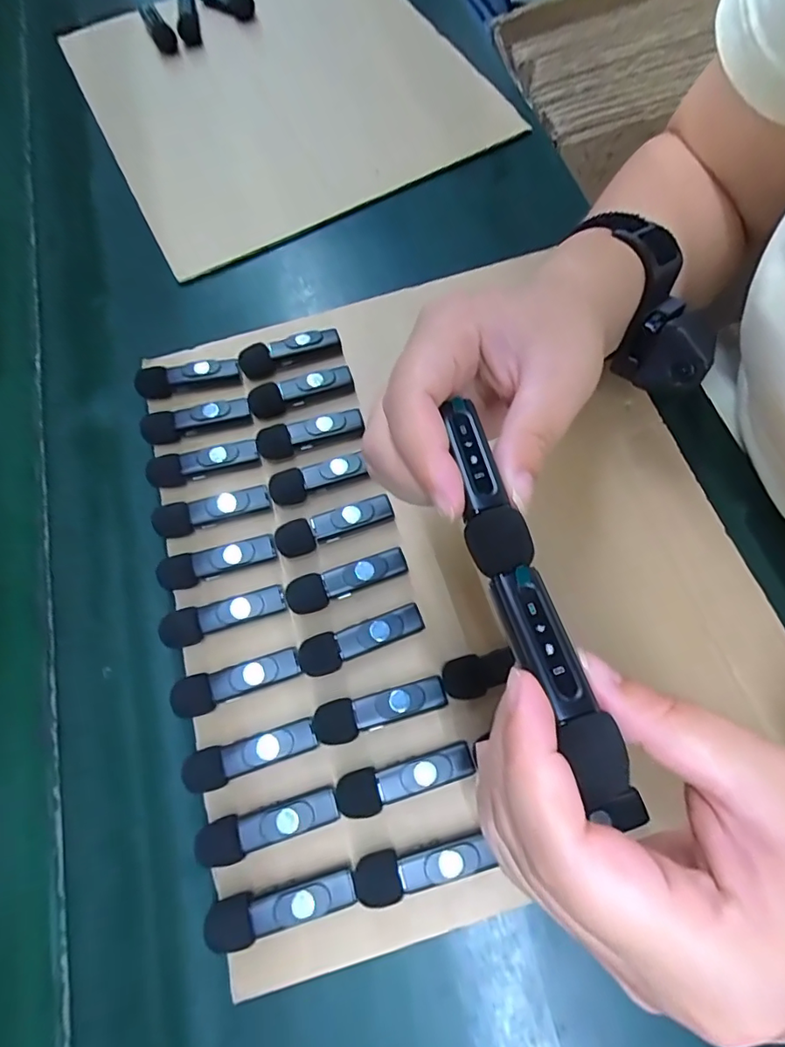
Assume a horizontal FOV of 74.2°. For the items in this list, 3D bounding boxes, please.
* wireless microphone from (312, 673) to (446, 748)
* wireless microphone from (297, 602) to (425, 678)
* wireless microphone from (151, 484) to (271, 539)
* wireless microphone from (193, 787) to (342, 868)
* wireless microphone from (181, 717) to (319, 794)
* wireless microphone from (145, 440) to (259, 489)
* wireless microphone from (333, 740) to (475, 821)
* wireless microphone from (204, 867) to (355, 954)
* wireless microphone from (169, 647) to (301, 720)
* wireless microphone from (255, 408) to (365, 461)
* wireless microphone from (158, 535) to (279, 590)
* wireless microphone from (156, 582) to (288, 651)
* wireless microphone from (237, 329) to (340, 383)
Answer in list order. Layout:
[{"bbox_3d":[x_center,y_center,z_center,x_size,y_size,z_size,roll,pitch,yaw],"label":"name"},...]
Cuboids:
[{"bbox_3d":[-0.006,0.090,0.252,0.064,0.013,0.019,-17,69,1],"label":"wireless microphone"},{"bbox_3d":[-0.016,0.059,0.265,0.064,0.010,0.019,-22,69,-1],"label":"wireless microphone"},{"bbox_3d":[-0.103,-0.009,0.292,0.062,0.013,0.018,-21,69,-1],"label":"wireless microphone"},{"bbox_3d":[-0.056,0.138,0.237,0.063,0.013,0.018,-17,69,1],"label":"wireless microphone"},{"bbox_3d":[-0.068,0.110,0.248,0.063,0.013,0.017,-20,69,0],"label":"wireless microphone"},{"bbox_3d":[-0.111,-0.037,0.303,0.062,0.011,0.015,-18,69,0],"label":"wireless microphone"},{"bbox_3d":[0.005,0.119,0.241,0.064,0.013,0.018,-17,69,1],"label":"wireless microphone"},{"bbox_3d":[-0.047,0.167,0.226,0.063,0.015,0.018,-15,69,1],"label":"wireless microphone"},{"bbox_3d":[-0.078,0.080,0.259,0.062,0.014,0.019,-16,69,1],"label":"wireless microphone"},{"bbox_3d":[-0.049,-0.053,0.306,0.062,0.012,0.018,-14,69,2],"label":"wireless microphone"},{"bbox_3d":[-0.095,0.021,0.284,0.063,0.015,0.018,-18,69,0],"label":"wireless microphone"},{"bbox_3d":[-0.088,0.049,0.272,0.063,0.013,0.018,-17,69,1],"label":"wireless microphone"},{"bbox_3d":[-0.065,-0.109,0.331,0.063,0.015,0.016,-17,69,1],"label":"wireless microphone"}]

